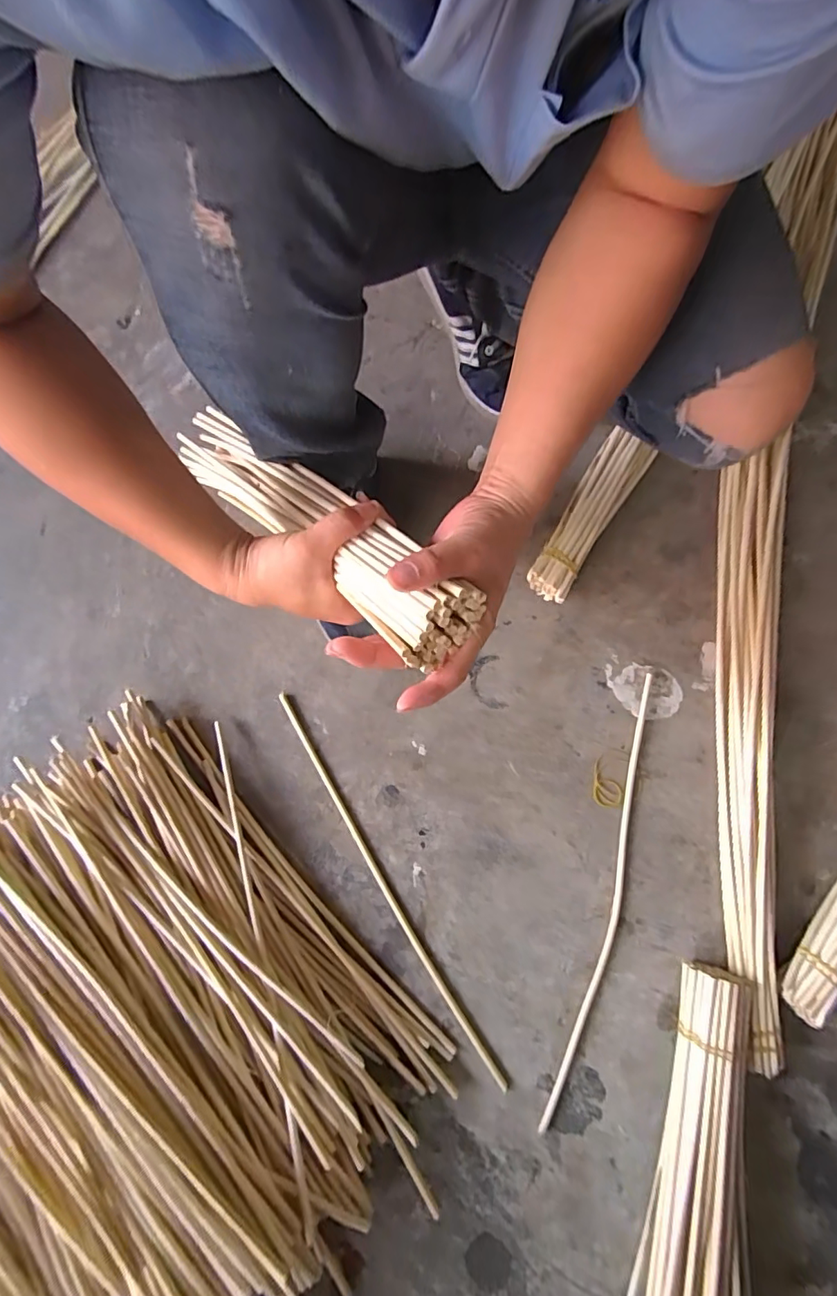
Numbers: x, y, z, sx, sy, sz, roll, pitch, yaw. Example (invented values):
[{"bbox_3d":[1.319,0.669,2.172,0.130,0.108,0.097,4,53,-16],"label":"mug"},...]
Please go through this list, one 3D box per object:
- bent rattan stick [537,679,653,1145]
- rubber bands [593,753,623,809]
[{"bbox_3d":[0.199,0.243,0.541,0.027,0.004,0.448,18,76,7],"label":"bent rattan stick"},{"bbox_3d":[0.204,0.144,0.568,0.030,0.004,0.053,5,75,3],"label":"rubber bands"}]

